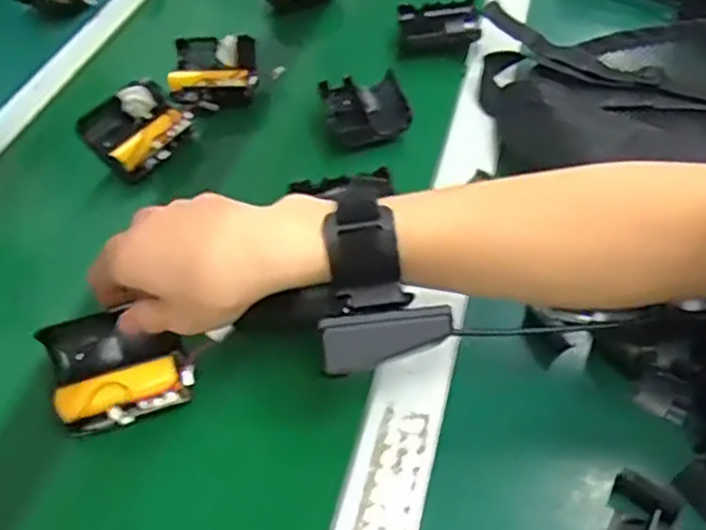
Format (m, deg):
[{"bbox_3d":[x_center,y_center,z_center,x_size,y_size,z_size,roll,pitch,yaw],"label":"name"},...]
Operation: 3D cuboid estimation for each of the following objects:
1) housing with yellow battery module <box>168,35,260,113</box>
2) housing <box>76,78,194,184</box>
[{"bbox_3d":[-0.132,-0.188,0.661,0.079,0.044,0.081,-10,43,1],"label":"housing with yellow battery module"},{"bbox_3d":[-0.190,-0.118,0.609,0.071,0.061,0.079,27,55,33],"label":"housing"}]

